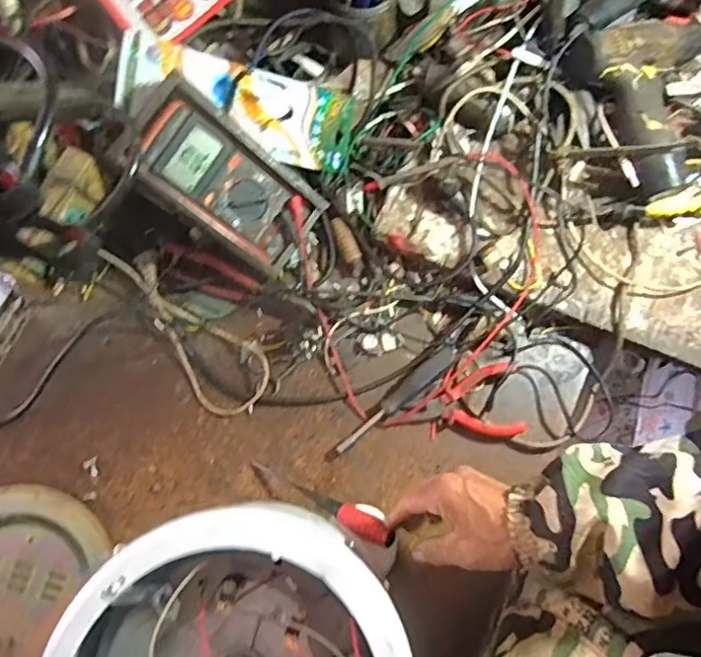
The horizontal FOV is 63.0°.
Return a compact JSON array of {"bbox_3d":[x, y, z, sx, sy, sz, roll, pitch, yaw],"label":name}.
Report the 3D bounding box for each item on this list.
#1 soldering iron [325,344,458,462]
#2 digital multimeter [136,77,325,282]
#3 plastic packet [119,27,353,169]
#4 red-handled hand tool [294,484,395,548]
[{"bbox_3d":[0.046,0.080,0.616,0.180,0.017,0.021,-41,80,-9],"label":"soldering iron"},{"bbox_3d":[-0.130,-0.153,0.598,0.198,0.048,0.107,43,83,-27],"label":"digital multimeter"},{"bbox_3d":[-0.109,-0.245,0.609,0.248,0.051,0.099,15,76,-22],"label":"plastic packet"},{"bbox_3d":[-0.007,0.179,0.555,0.111,0.017,0.022,21,76,29],"label":"red-handled hand tool"}]

